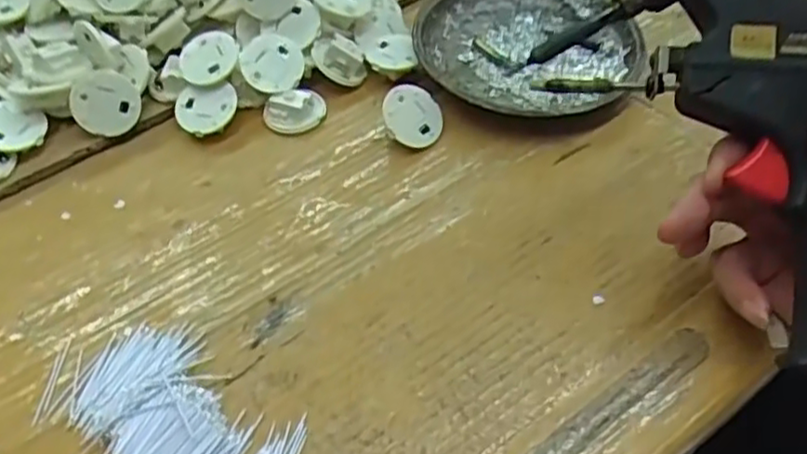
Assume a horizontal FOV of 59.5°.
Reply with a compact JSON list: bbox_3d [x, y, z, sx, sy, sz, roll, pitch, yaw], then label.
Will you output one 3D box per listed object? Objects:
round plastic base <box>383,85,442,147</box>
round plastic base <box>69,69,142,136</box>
[{"bbox_3d":[0.006,-0.065,0.410,0.037,0.007,0.034,6,76,-23],"label":"round plastic base"},{"bbox_3d":[-0.179,-0.075,0.424,0.038,0.037,0.005,-9,15,-22],"label":"round plastic base"}]

